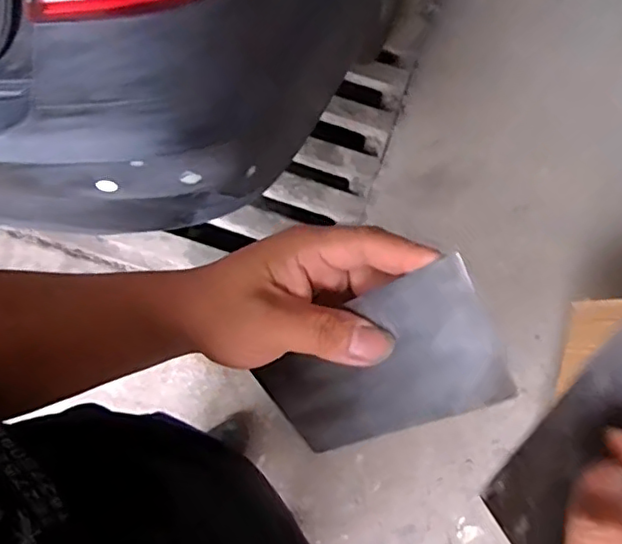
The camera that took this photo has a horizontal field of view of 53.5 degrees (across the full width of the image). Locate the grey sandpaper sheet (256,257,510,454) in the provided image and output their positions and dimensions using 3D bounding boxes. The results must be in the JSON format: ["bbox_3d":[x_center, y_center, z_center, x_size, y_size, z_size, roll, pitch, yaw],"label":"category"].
[{"bbox_3d":[0.030,0.049,0.306,0.069,0.135,0.005,56,37,-7],"label":"grey sandpaper sheet"}]

